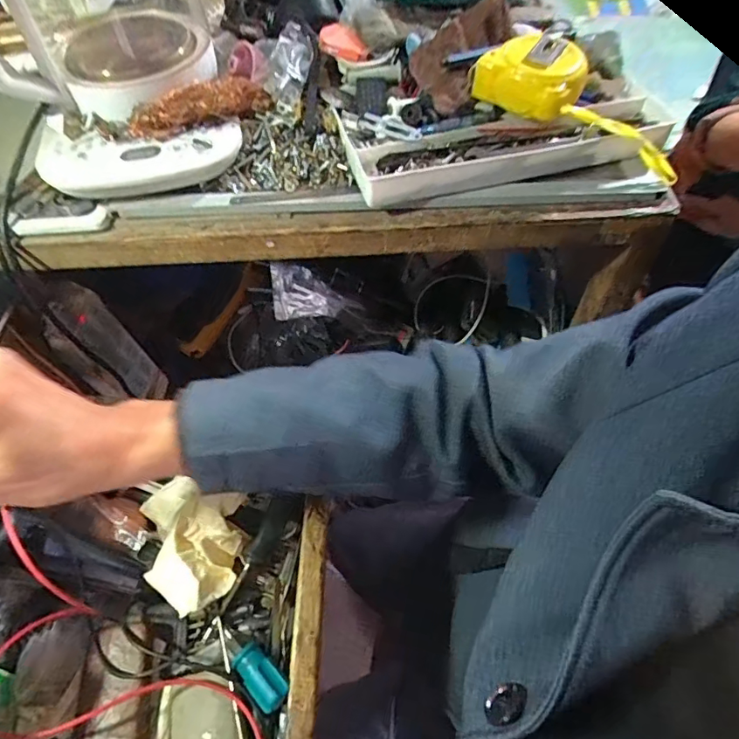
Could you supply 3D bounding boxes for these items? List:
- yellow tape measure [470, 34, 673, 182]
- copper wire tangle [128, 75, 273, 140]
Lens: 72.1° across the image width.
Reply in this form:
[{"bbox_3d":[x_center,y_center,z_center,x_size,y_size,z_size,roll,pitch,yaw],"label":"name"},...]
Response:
[{"bbox_3d":[0.181,-0.226,0.433,0.186,0.047,0.067,28,61,-4],"label":"yellow tape measure"},{"bbox_3d":[-0.146,-0.225,0.436,0.118,0.030,0.023,-21,60,-11],"label":"copper wire tangle"}]

